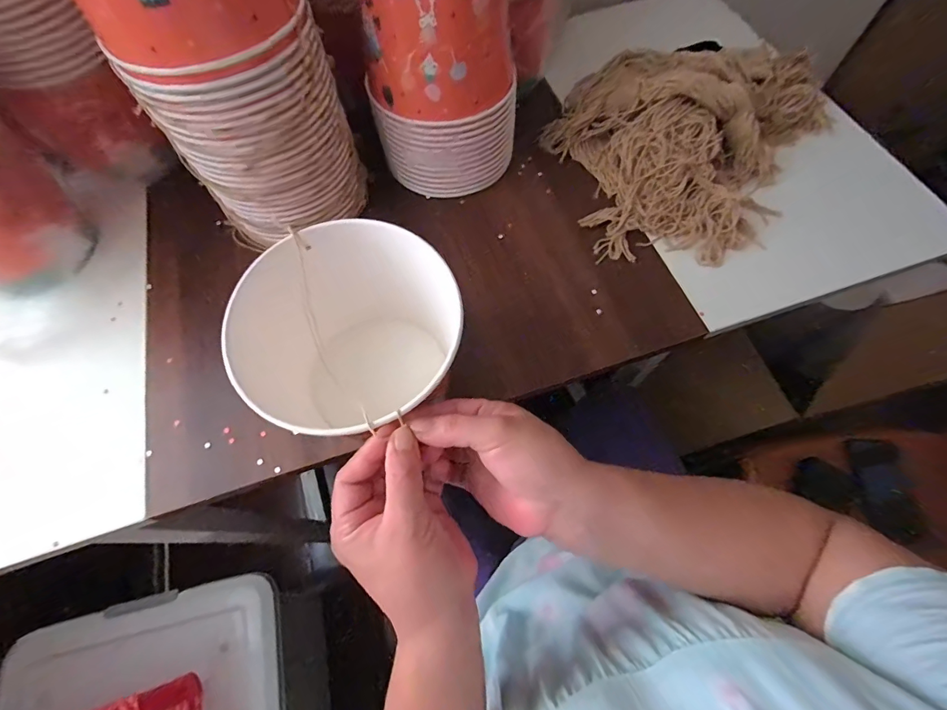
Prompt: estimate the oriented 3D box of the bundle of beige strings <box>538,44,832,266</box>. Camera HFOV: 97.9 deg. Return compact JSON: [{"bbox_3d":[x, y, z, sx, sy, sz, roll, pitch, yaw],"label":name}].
[{"bbox_3d":[0.283,-0.264,0.485,0.353,0.081,0.286,-15,66,-4],"label":"bundle of beige strings"}]

